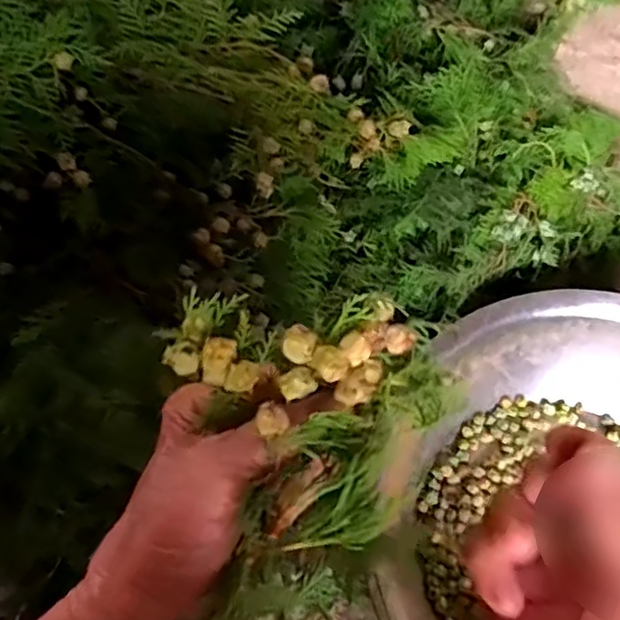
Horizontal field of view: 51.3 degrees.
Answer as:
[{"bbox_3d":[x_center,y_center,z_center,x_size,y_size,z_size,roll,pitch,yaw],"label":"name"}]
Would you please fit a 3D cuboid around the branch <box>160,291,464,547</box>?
[{"bbox_3d":[-0.004,0.032,0.246,0.101,0.043,0.093,-1,63,2],"label":"branch"}]

